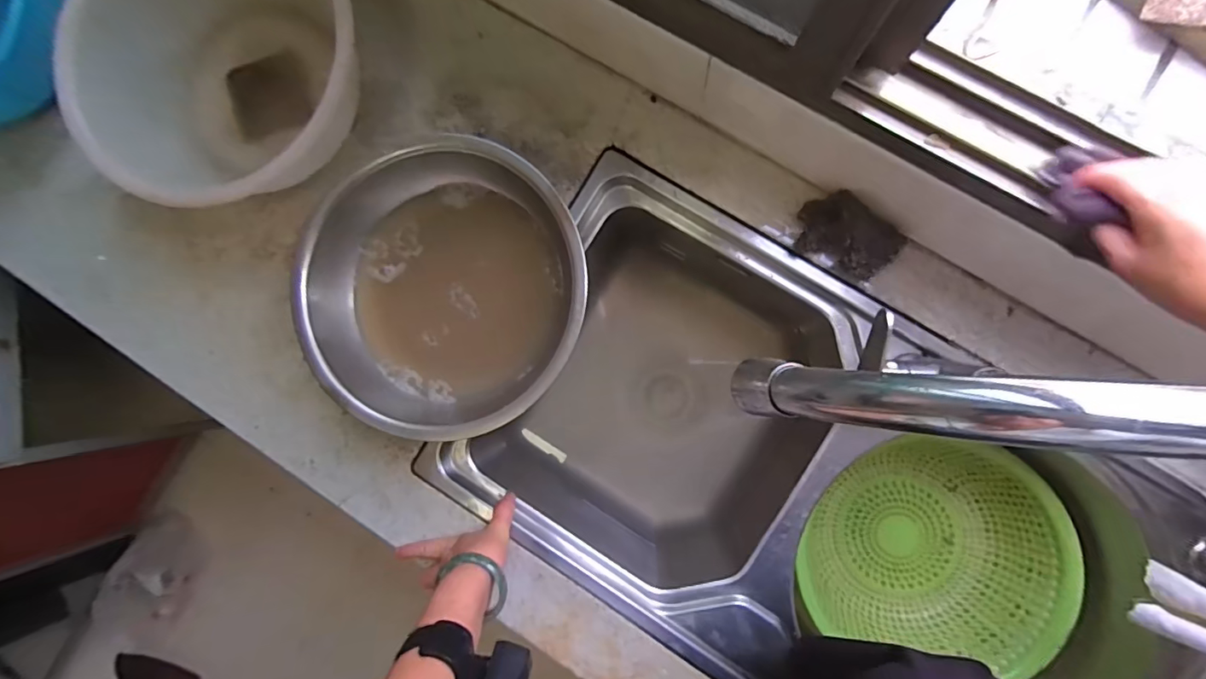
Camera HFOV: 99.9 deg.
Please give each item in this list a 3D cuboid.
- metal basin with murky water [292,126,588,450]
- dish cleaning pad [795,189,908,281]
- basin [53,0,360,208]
[{"bbox_3d":[-0.160,-0.044,0.538,0.285,0.081,0.271,0,89,5],"label":"metal basin with murky water"},{"bbox_3d":[0.253,-0.108,0.521,0.103,0.036,0.067,28,91,5],"label":"dish cleaning pad"},{"bbox_3d":[-0.408,-0.289,0.555,0.312,0.102,0.273,-7,88,5],"label":"basin"}]

